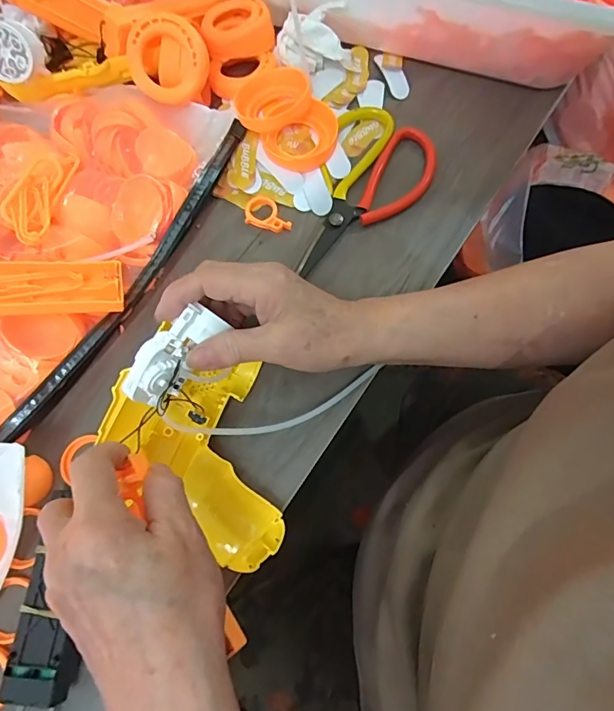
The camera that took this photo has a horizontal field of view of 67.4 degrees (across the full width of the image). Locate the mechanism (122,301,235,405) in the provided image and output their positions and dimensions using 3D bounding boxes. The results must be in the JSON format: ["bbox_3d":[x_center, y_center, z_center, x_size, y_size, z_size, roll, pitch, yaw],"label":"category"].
[{"bbox_3d":[-0.082,-0.001,0.277,0.031,0.022,0.066,42,81,-22],"label":"mechanism"}]

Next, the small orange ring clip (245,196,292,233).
[{"bbox_3d":[-0.030,-0.109,0.354,0.040,0.008,0.024,18,74,6],"label":"small orange ring clip"}]

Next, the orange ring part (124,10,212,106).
[{"bbox_3d":[-0.104,-0.220,0.344,0.059,0.057,0.011,18,30,-11],"label":"orange ring part"}]

